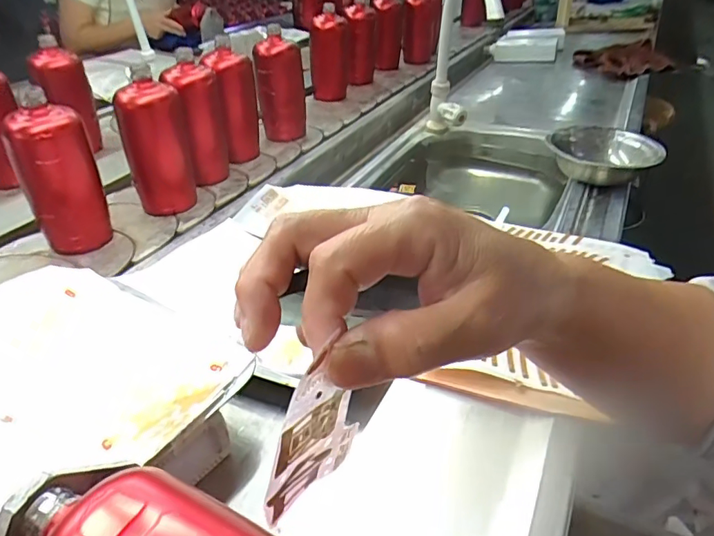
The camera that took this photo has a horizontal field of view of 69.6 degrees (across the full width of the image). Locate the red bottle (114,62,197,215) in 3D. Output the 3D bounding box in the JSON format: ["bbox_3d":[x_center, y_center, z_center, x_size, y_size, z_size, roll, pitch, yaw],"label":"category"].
[{"bbox_3d":[-0.278,-0.180,0.712,0.069,0.179,0.075,0,35,1],"label":"red bottle"}]

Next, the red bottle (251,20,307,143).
[{"bbox_3d":[-0.139,-0.326,0.935,0.084,0.188,0.080,-6,35,-7],"label":"red bottle"}]

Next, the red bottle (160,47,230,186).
[{"bbox_3d":[-0.247,-0.230,0.785,0.072,0.172,0.086,22,41,29],"label":"red bottle"}]

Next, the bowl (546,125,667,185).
[{"bbox_3d":[0.384,-0.175,0.797,0.150,0.049,0.166,22,41,29],"label":"bowl"}]

